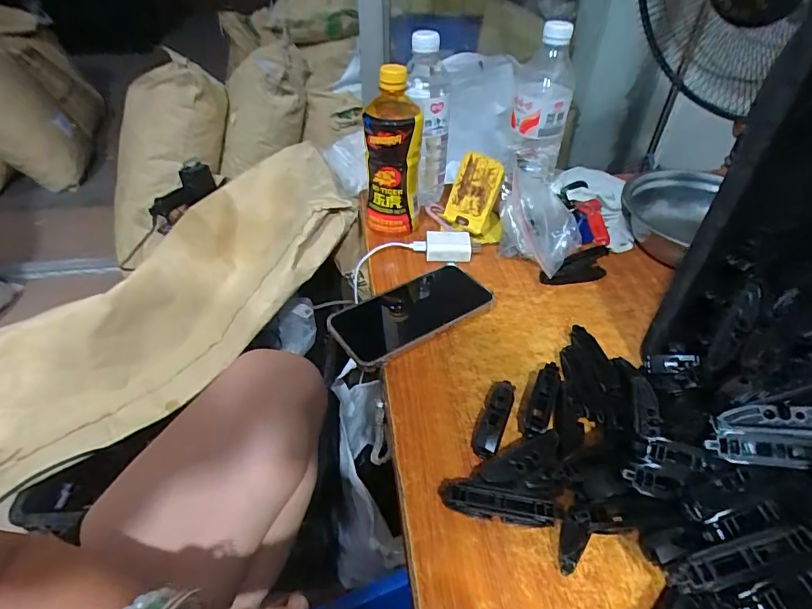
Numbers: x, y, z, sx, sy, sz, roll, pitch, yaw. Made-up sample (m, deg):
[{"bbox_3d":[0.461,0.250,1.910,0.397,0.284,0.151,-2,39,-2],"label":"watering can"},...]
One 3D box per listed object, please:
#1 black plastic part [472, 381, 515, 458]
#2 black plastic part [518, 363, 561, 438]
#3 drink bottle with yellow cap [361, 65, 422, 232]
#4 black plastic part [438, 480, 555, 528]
[{"bbox_3d":[0.073,0.095,0.389,0.023,0.016,0.079,17,44,18],"label":"black plastic part"},{"bbox_3d":[0.114,0.082,0.396,0.026,0.018,0.081,18,44,19],"label":"black plastic part"},{"bbox_3d":[-0.015,-0.177,0.549,0.065,0.182,0.061,3,41,3],"label":"drink bottle with yellow cap"},{"bbox_3d":[0.063,0.143,0.330,0.078,0.018,0.023,12,42,12],"label":"black plastic part"}]

